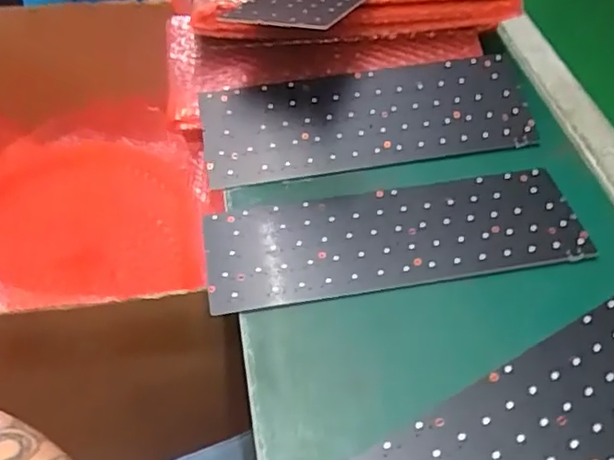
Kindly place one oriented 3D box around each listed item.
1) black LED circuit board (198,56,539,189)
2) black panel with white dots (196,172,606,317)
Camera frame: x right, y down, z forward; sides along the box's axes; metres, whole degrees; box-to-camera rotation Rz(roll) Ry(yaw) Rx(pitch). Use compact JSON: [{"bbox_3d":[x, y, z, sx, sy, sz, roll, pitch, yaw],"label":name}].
[{"bbox_3d":[0.053,-0.094,0.556,0.276,0.007,0.096,-9,69,-7],"label":"black LED circuit board"},{"bbox_3d":[0.065,0.003,0.485,0.277,0.004,0.091,-7,49,-7],"label":"black panel with white dots"}]

